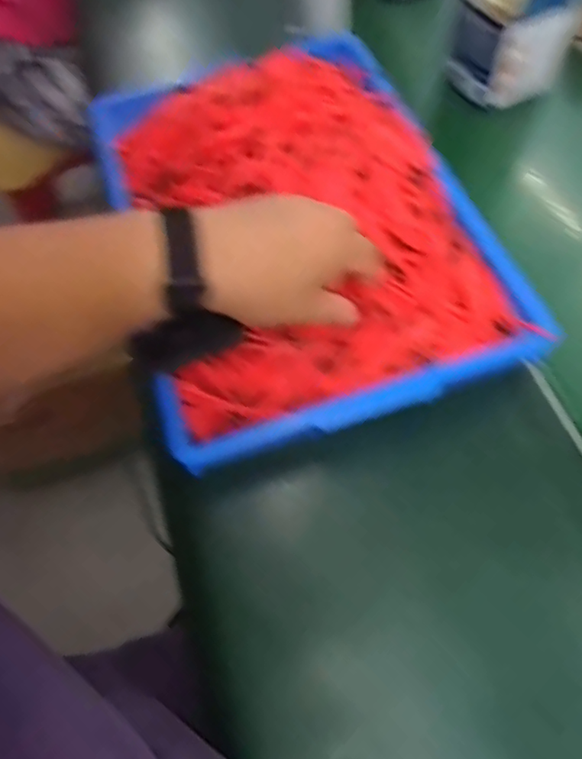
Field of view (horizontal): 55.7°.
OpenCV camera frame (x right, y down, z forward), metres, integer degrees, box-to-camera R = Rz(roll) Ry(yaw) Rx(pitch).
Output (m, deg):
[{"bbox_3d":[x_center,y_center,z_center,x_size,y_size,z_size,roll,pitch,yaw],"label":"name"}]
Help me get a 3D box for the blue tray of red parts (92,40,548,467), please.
[{"bbox_3d":[-0.005,-0.155,0.475,0.284,0.054,0.416,-19,63,-7],"label":"blue tray of red parts"}]

